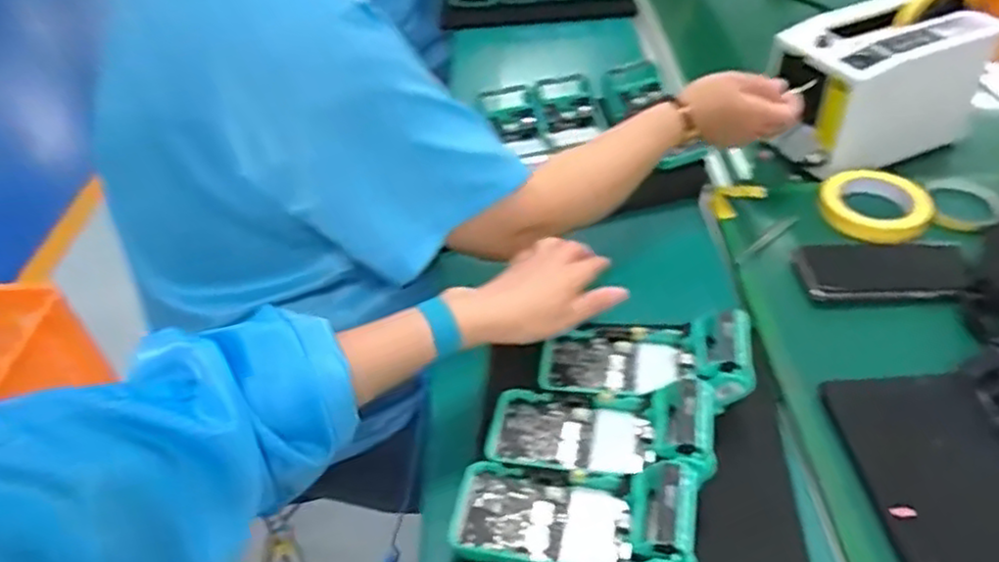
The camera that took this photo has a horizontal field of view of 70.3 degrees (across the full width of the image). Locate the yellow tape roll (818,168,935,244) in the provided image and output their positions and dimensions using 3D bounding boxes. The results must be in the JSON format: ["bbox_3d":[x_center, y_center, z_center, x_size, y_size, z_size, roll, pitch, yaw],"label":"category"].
[{"bbox_3d":[0.398,-0.082,0.751,0.105,0.018,0.105,-2,43,4],"label":"yellow tape roll"}]

